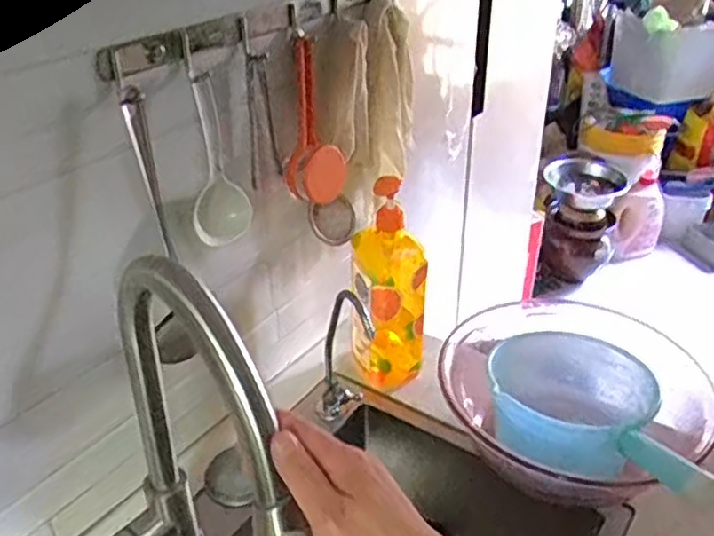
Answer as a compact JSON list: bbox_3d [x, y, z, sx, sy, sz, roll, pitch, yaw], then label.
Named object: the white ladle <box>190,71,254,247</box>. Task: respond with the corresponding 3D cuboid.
[{"bbox_3d":[-0.138,-0.103,0.676,0.029,0.167,0.057,23,38,32],"label":"white ladle"}]

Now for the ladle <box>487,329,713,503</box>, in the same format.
[{"bbox_3d":[0.248,0.163,0.737,0.263,0.117,0.154,27,41,36],"label":"ladle"}]

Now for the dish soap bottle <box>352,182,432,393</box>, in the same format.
[{"bbox_3d":[0.039,0.020,0.849,0.088,0.258,0.083,2,32,3],"label":"dish soap bottle"}]

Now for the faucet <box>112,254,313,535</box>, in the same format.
[{"bbox_3d":[-0.134,0.183,0.541,0.085,0.383,0.277,-21,38,-30],"label":"faucet"}]

